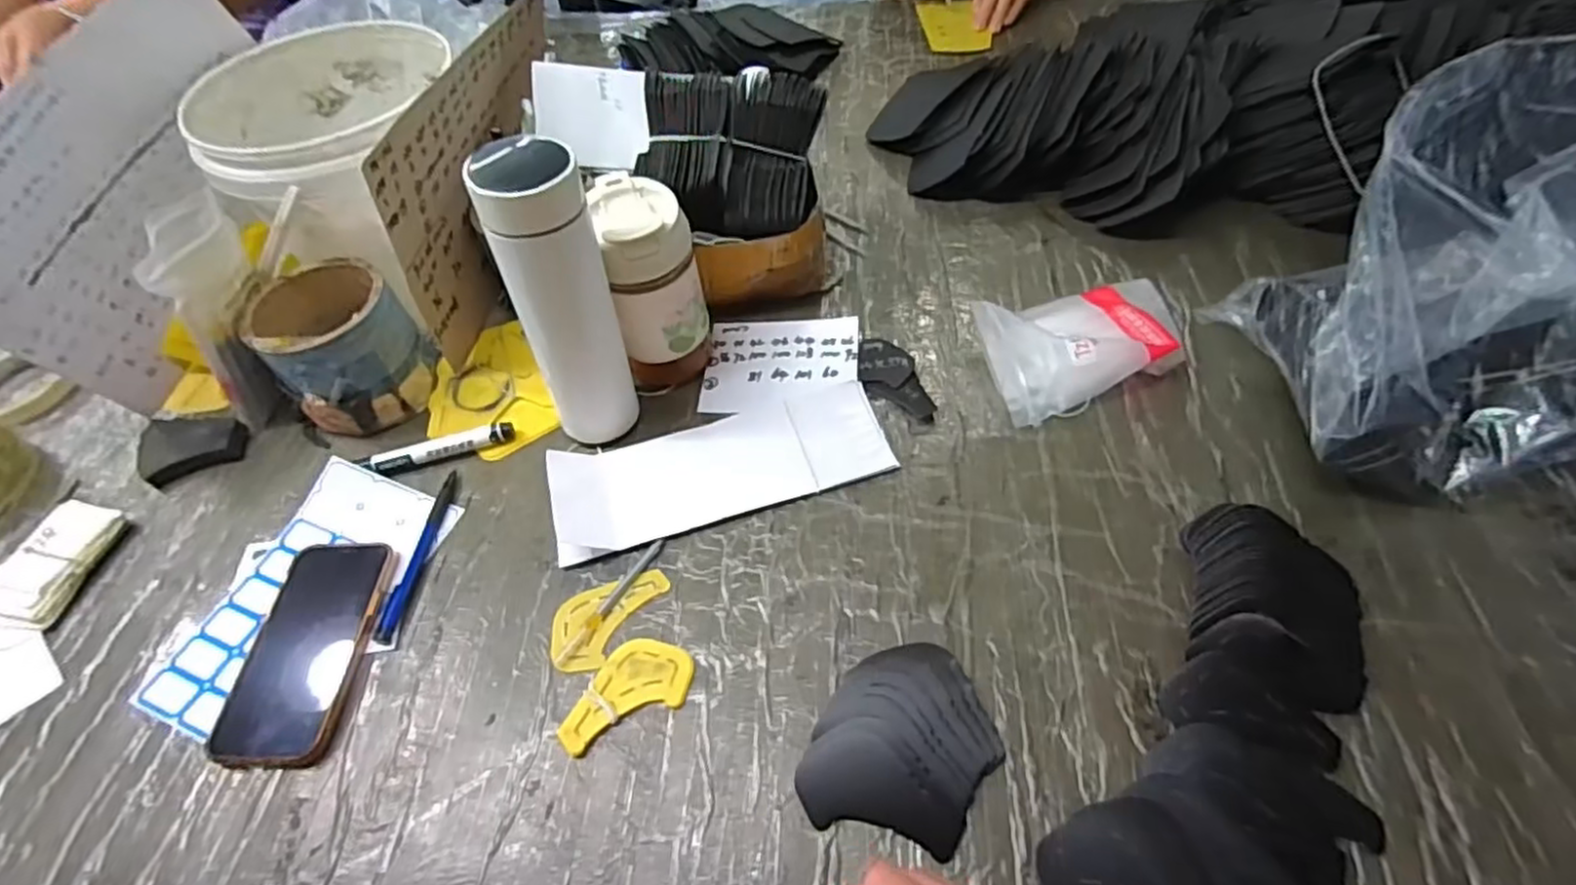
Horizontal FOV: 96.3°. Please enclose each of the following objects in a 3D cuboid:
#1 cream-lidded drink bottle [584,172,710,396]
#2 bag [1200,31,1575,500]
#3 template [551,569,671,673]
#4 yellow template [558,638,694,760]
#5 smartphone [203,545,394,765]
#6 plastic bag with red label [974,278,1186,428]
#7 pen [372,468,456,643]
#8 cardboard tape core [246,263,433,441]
[{"bbox_3d":[-0.104,-0.119,0.562,0.072,0.155,0.078,-16,52,-7],"label":"cream-lidded drink bottle"},{"bbox_3d":[0.462,-0.108,0.459,0.228,0.228,0.191,-4,51,2],"label":"bag"},{"bbox_3d":[-0.125,0.114,0.478,0.052,0.004,0.085,25,58,23],"label":"template"},{"bbox_3d":[-0.097,0.160,0.438,0.055,0.007,0.081,20,56,20],"label":"yellow template"},{"bbox_3d":[-0.322,0.136,0.470,0.083,0.017,0.146,-3,51,3],"label":"smartphone"},{"bbox_3d":[0.241,-0.081,0.581,0.158,0.037,0.115,-10,51,-3],"label":"plastic bag with red label"},{"bbox_3d":[-0.269,0.080,0.516,0.013,0.005,0.138,1,52,6],"label":"pen"},{"bbox_3d":[-0.365,-0.079,0.587,0.110,0.099,0.110,-32,56,-19],"label":"cardboard tape core"}]

